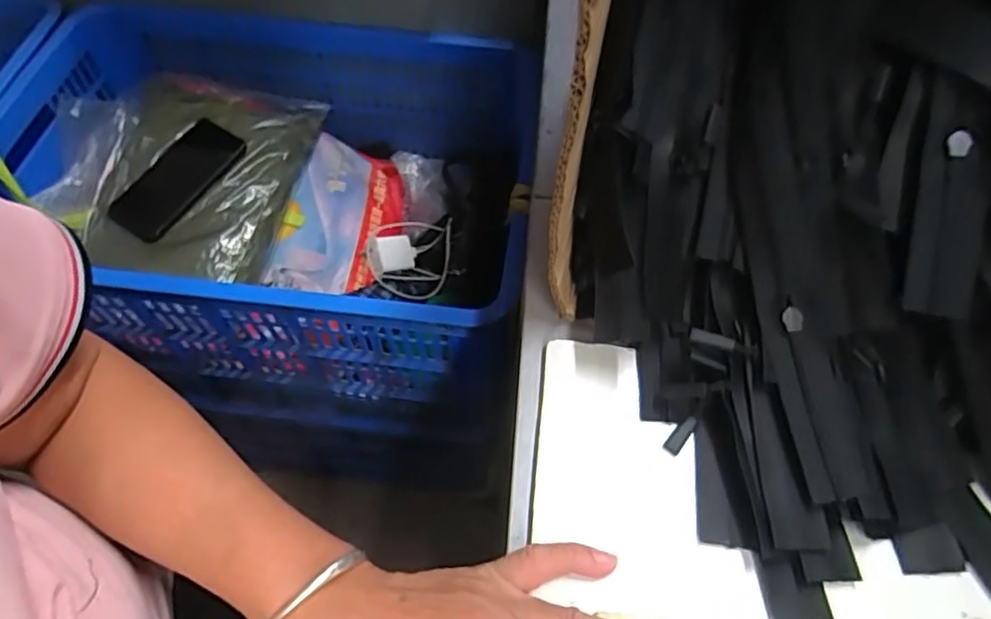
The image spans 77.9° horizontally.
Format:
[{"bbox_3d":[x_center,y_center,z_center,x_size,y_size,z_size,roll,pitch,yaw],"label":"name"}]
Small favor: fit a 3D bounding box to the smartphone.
[{"bbox_3d":[-0.394,-0.162,0.770,0.079,0.017,0.172,36,79,5],"label":"smartphone"}]

